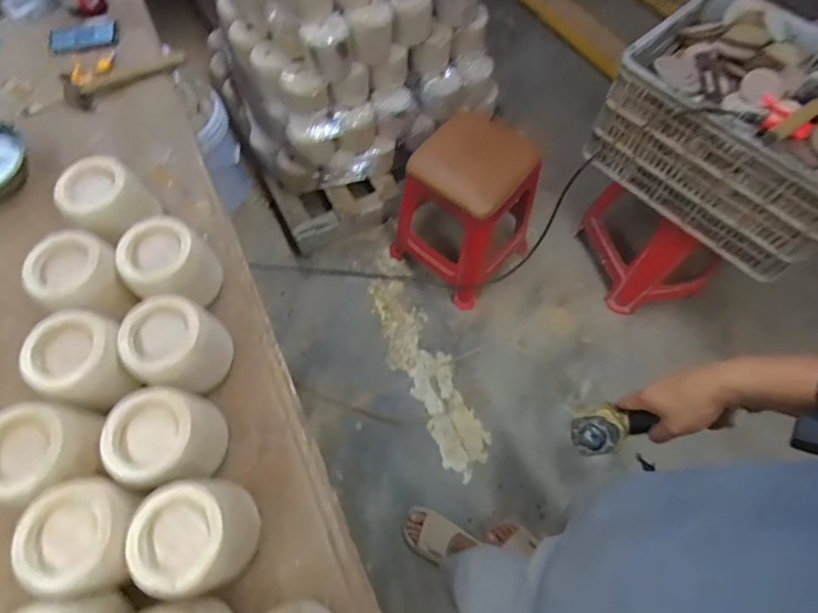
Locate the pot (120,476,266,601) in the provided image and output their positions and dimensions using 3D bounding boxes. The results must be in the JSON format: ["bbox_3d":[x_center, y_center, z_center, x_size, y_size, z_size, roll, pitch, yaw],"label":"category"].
[{"bbox_3d":[-0.284,0.308,0.609,0.131,0.117,0.136,0,65,-1],"label":"pot"}]

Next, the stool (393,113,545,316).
[{"bbox_3d":[0.169,-0.292,1.400,0.349,0.512,0.308,40,71,16],"label":"stool"}]

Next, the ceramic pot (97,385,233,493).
[{"bbox_3d":[-0.353,0.193,0.667,0.127,0.114,0.125,0,65,-1],"label":"ceramic pot"}]

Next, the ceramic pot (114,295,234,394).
[{"bbox_3d":[-0.368,0.063,0.727,0.129,0.111,0.130,0,65,-1],"label":"ceramic pot"}]

